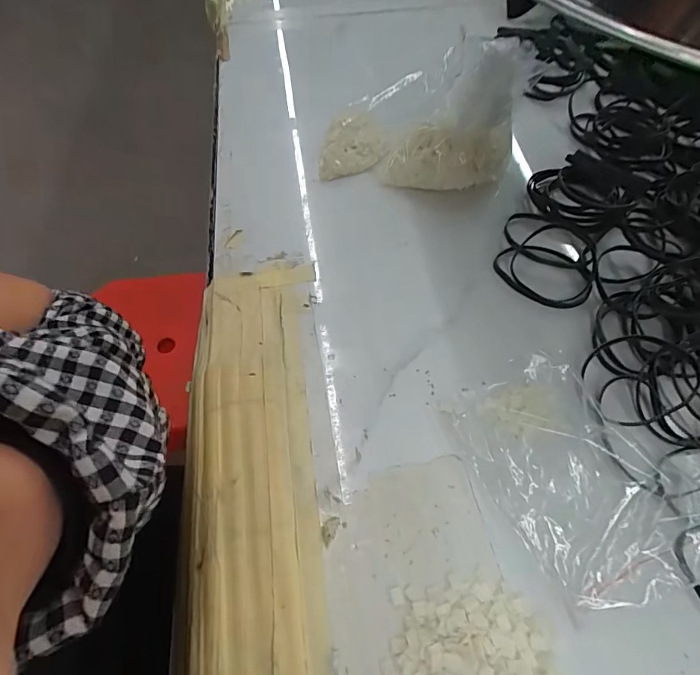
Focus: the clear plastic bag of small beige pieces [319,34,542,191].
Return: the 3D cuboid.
[{"bbox_3d":[0.055,-0.179,0.345,0.154,0.093,0.087,12,60,9],"label":"clear plastic bag of small beige pieces"}]

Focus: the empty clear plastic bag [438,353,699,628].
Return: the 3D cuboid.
[{"bbox_3d":[0.127,0.069,0.234,0.105,0.017,0.129,-24,60,-11],"label":"empty clear plastic bag"}]

